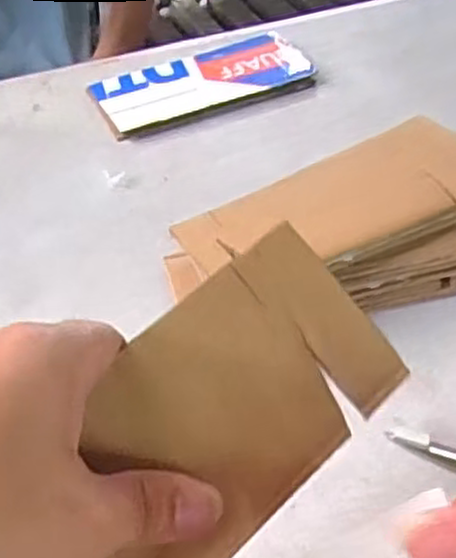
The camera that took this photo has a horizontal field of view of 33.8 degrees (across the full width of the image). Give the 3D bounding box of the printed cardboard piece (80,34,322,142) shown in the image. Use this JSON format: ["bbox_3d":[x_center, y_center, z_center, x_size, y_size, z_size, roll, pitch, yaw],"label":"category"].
[{"bbox_3d":[-0.022,-0.166,0.627,0.180,0.015,0.082,-22,48,-20],"label":"printed cardboard piece"}]

